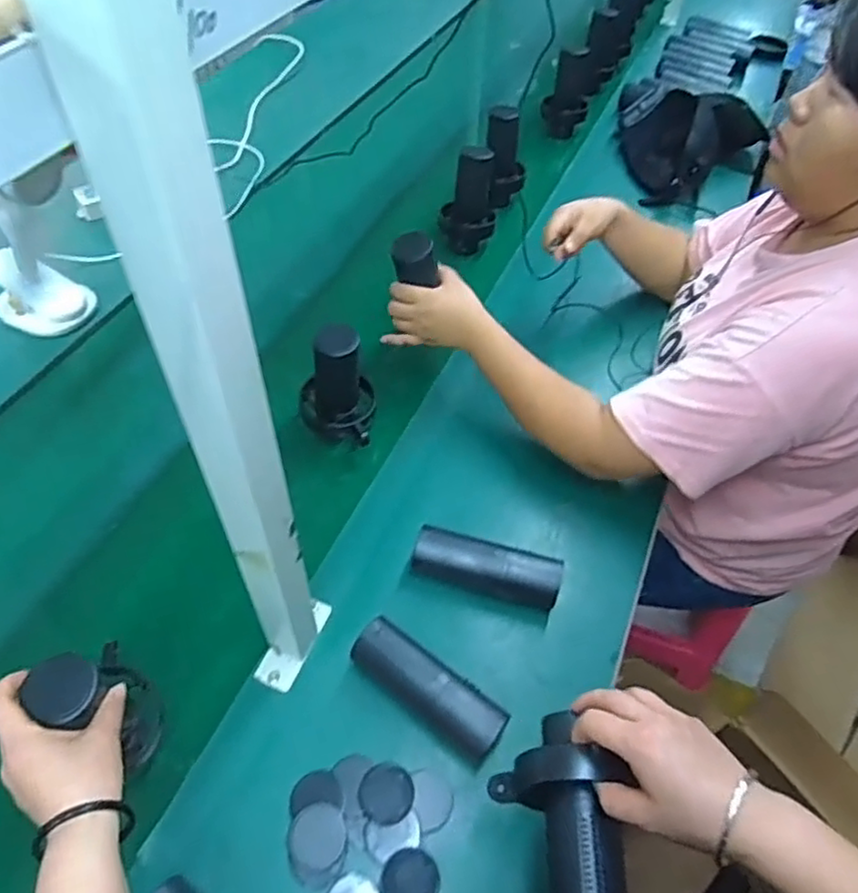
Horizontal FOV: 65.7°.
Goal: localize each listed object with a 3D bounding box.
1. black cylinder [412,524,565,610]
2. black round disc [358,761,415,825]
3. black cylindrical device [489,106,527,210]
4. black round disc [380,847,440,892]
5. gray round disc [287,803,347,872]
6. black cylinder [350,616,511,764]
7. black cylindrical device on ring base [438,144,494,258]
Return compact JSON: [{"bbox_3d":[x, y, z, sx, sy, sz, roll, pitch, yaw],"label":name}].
[{"bbox_3d":[0.065,0.132,0.737,0.162,0.042,0.059,19,53,11],"label":"black cylinder"},{"bbox_3d":[-0.039,0.320,0.613,0.049,0.004,0.051,2,52,-3],"label":"black round disc"},{"bbox_3d":[0.133,-0.509,1.173,0.065,0.162,0.060,-4,30,2],"label":"black cylindrical device"},{"bbox_3d":[-0.016,0.376,0.573,0.049,0.004,0.049,2,52,-3],"label":"black round disc"},{"bbox_3d":[-0.100,0.347,0.592,0.050,0.006,0.050,2,52,-3],"label":"gray round disc"},{"bbox_3d":[0.000,0.236,0.657,0.164,0.042,0.052,34,57,20],"label":"black cylinder"},{"bbox_3d":[0.066,-0.402,1.070,0.090,0.164,0.089,2,52,-3],"label":"black cylindrical device on ring base"}]

